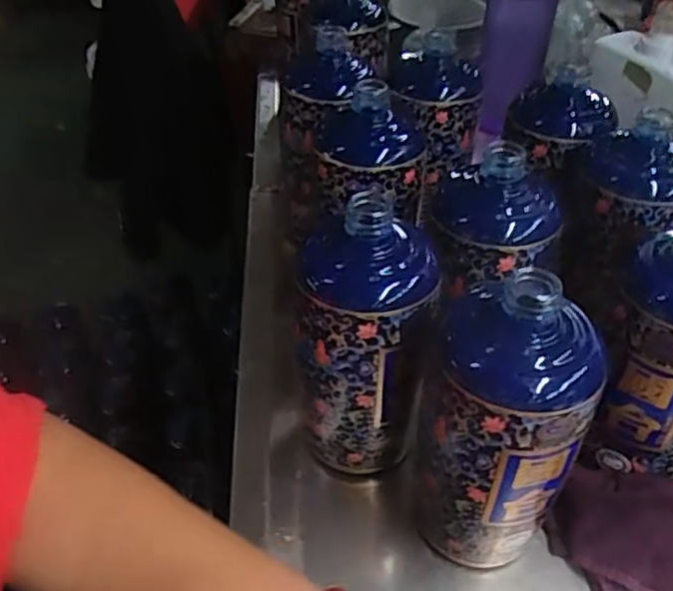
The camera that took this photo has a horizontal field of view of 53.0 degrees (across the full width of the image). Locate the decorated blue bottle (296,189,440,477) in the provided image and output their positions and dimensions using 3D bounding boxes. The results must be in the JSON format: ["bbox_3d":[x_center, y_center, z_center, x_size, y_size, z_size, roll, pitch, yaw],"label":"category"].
[{"bbox_3d":[0.017,0.028,0.404,0.079,0.174,0.068,0,41,5],"label":"decorated blue bottle"}]

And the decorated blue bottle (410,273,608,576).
[{"bbox_3d":[0.084,0.072,0.356,0.081,0.174,0.064,11,44,17],"label":"decorated blue bottle"}]

